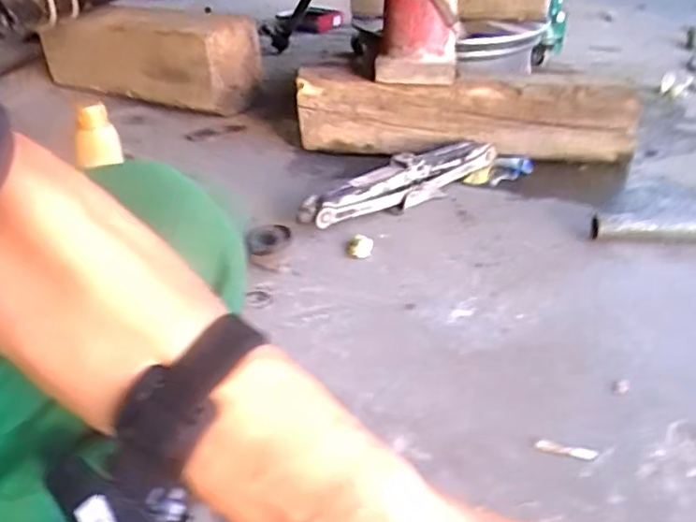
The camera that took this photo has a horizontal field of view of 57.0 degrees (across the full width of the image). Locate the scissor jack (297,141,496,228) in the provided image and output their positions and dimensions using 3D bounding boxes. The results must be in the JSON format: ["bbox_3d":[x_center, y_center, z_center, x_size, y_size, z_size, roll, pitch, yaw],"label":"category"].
[{"bbox_3d":[0.099,-0.134,1.096,0.422,0.071,0.055,-24,37,-32],"label":"scissor jack"}]

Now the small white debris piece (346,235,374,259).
[{"bbox_3d":[0.018,-0.020,0.972,0.038,0.025,0.041,2,31,7],"label":"small white debris piece"}]

